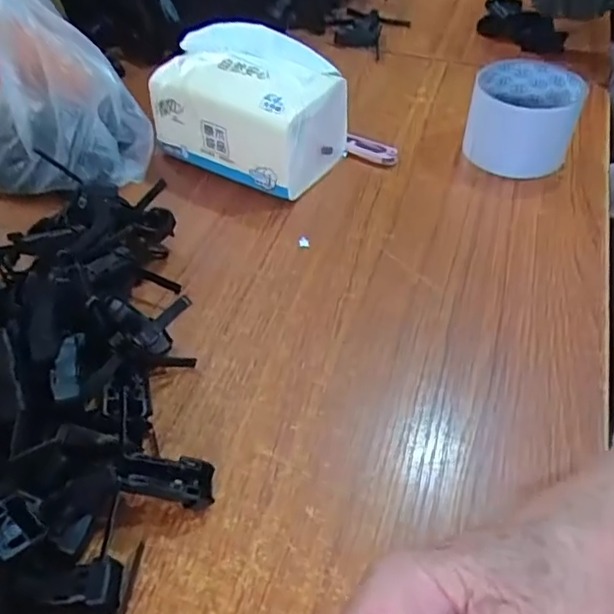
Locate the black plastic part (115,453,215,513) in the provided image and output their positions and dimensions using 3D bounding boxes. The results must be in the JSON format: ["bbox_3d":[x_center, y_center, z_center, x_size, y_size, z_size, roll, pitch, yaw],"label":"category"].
[{"bbox_3d":[-0.067,0.083,0.290,0.050,0.014,0.021,21,37,-32],"label":"black plastic part"}]

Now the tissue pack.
[{"bbox_3d":[-0.042,-0.162,0.491,0.139,0.092,0.099,24,50,20],"label":"tissue pack"}]

